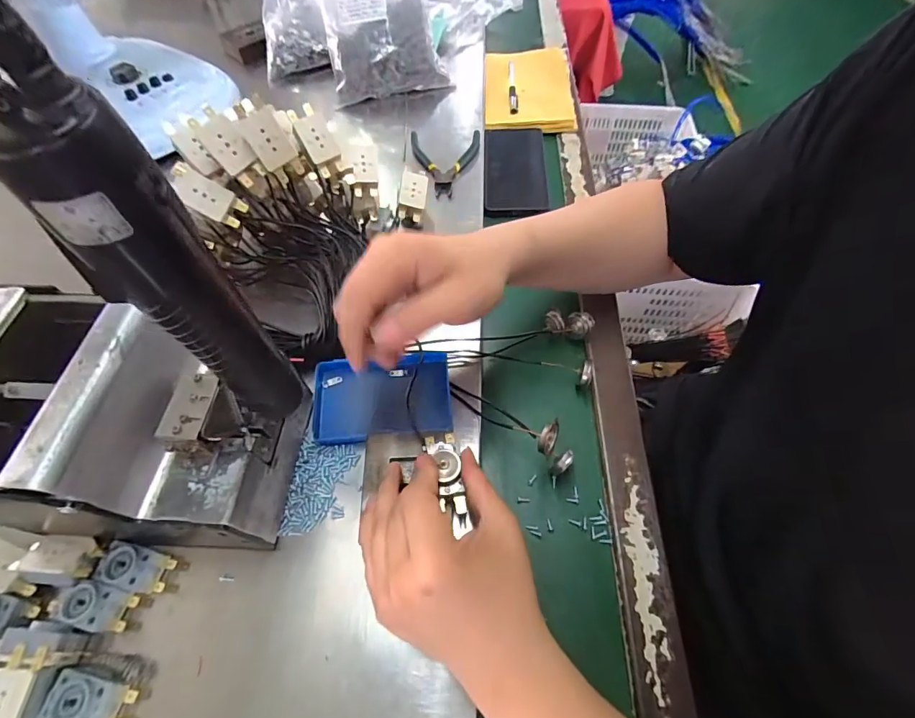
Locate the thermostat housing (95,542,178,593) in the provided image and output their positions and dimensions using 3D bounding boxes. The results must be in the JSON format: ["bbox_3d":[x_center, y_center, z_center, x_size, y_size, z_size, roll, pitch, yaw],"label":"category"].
[{"bbox_3d":[-0.223,0.144,0.299,0.043,0.014,0.026,12,59,8],"label":"thermostat housing"}]

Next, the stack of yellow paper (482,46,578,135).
[{"bbox_3d":[0.106,-0.411,0.644,0.128,0.008,0.218,2,58,2],"label":"stack of yellow paper"}]

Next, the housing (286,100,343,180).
[{"bbox_3d":[-0.120,-0.186,0.366,0.024,0.015,0.057,-34,104,-18],"label":"housing"}]

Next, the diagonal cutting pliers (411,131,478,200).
[{"bbox_3d":[-0.015,-0.241,0.530,0.086,0.012,0.117,-1,58,0],"label":"diagonal cutting pliers"}]

